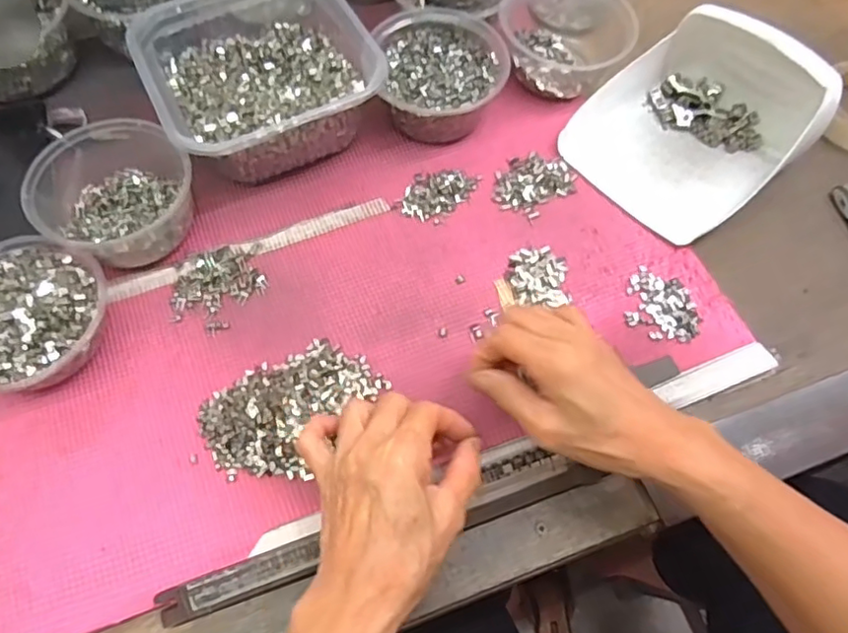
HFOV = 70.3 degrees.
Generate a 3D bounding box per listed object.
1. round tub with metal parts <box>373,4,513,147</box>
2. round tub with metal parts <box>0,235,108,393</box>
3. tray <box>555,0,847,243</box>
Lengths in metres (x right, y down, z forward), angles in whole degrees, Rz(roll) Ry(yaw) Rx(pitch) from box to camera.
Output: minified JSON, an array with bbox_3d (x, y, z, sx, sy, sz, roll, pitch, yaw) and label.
[{"bbox_3d":[0.014,-0.205,0.519,0.101,0.056,0.110,0,64,0],"label":"round tub with metal parts"},{"bbox_3d":[-0.281,0.000,0.421,0.117,0.043,0.108,0,64,0],"label":"round tub with metal parts"},{"bbox_3d":[0.224,-0.168,0.489,0.176,0.082,0.153,-38,70,-17],"label":"tray"}]

